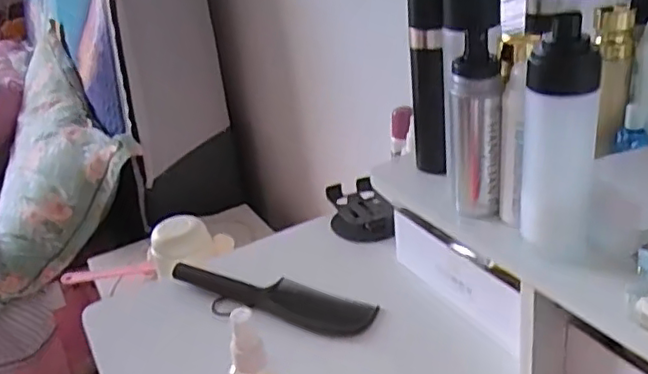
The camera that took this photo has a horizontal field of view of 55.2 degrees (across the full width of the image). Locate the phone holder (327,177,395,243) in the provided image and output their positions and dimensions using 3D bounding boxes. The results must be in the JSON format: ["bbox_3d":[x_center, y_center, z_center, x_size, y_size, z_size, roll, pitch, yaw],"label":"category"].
[{"bbox_3d":[0.040,0.028,0.689,0.062,0.034,0.084,-10,27,-5],"label":"phone holder"}]

